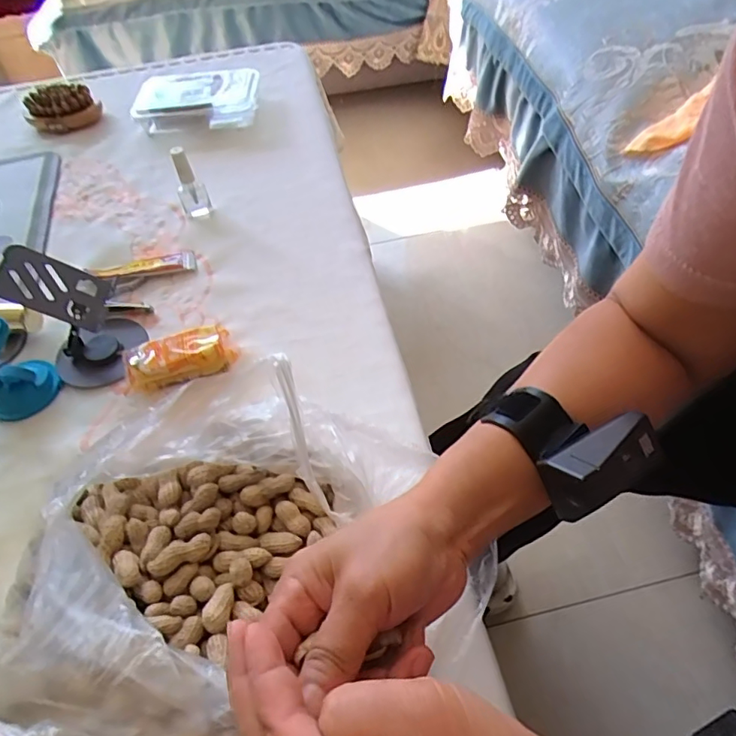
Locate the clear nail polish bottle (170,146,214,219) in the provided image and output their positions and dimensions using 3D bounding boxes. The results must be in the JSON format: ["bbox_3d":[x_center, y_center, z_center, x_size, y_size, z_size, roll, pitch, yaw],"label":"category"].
[{"bbox_3d":[-0.200,-0.207,0.585,0.032,0.078,0.025,-24,55,-14],"label":"clear nail polish bottle"}]

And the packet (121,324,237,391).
[{"bbox_3d":[-0.168,-0.009,0.465,0.090,0.028,0.041,-19,54,-11],"label":"packet"}]

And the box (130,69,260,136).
[{"bbox_3d":[-0.234,-0.375,0.731,0.159,0.040,0.099,-6,53,-1],"label":"box"}]

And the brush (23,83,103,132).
[{"bbox_3d":[-0.434,-0.370,0.736,0.092,0.044,0.064,-34,58,-20],"label":"brush"}]

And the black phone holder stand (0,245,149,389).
[{"bbox_3d":[-0.252,-0.047,0.449,0.077,0.108,0.075,-34,58,-20],"label":"black phone holder stand"}]

